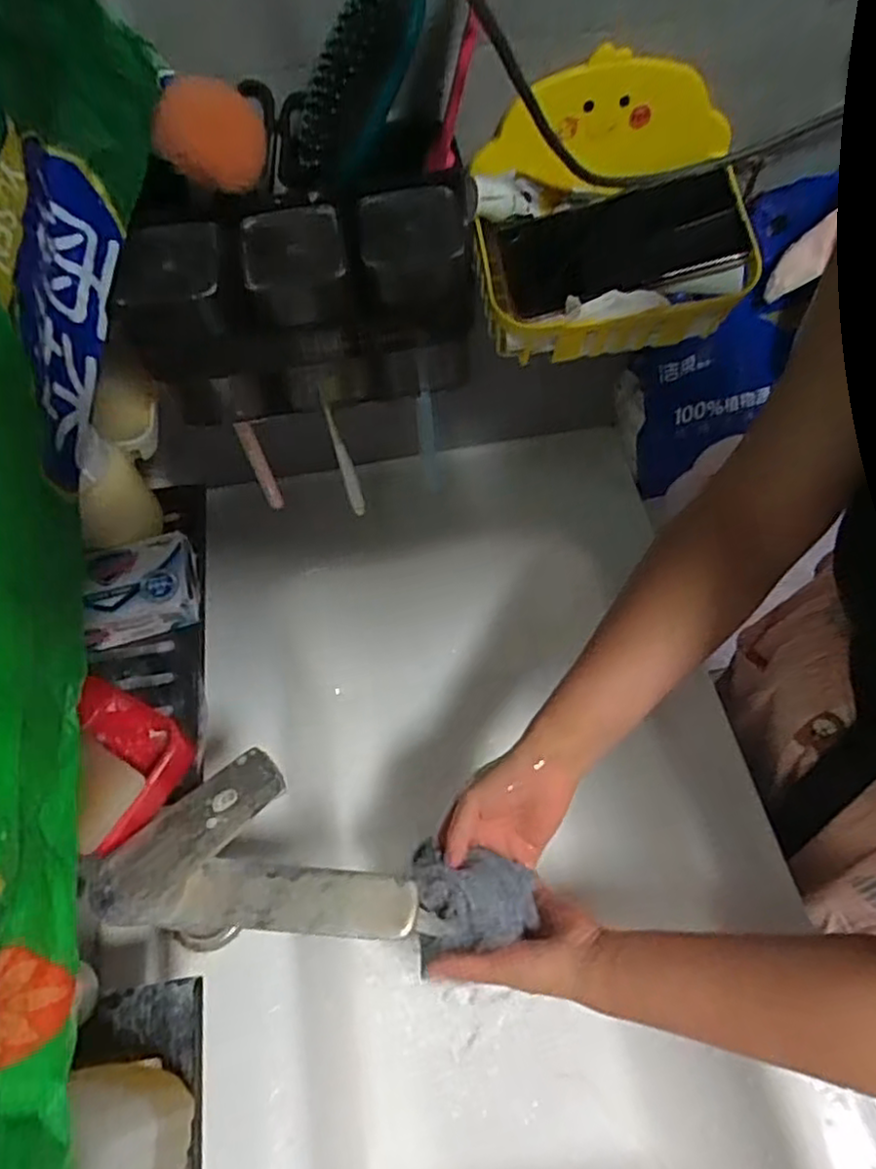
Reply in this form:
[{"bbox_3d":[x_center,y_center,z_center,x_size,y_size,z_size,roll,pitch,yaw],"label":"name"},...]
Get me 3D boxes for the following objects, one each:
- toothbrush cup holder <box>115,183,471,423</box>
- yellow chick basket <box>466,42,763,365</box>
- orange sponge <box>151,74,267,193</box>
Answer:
[{"bbox_3d":[-0.082,-0.173,0.447,0.210,0.113,0.072,-12,60,-5],"label":"toothbrush cup holder"},{"bbox_3d":[0.125,-0.256,0.484,0.189,0.137,0.131,-9,59,-3],"label":"yellow chick basket"},{"bbox_3d":[-0.123,-0.245,0.375,0.056,0.044,0.045,-14,60,-7],"label":"orange sponge"}]

